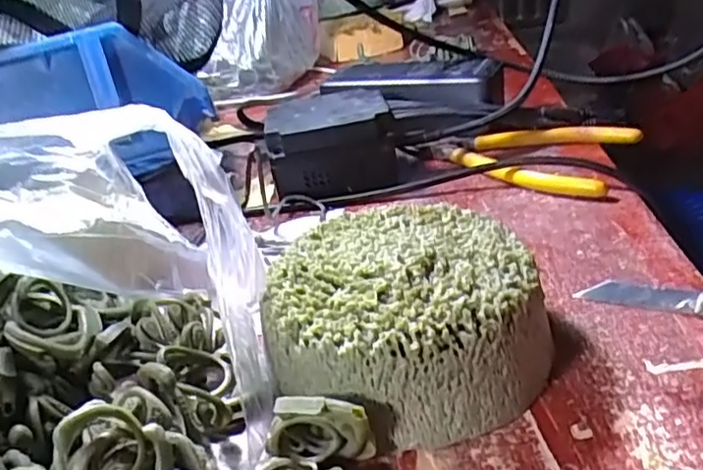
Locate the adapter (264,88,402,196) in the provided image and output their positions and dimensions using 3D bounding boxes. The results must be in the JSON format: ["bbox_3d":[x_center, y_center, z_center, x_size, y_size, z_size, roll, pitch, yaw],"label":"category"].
[{"bbox_3d":[-0.014,-0.059,0.410,0.079,0.050,0.073,-9,28,-1],"label":"adapter"}]

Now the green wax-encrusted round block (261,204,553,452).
[{"bbox_3d":[0.018,0.029,0.237,0.099,0.044,0.095,-11,28,-4],"label":"green wax-encrusted round block"}]

